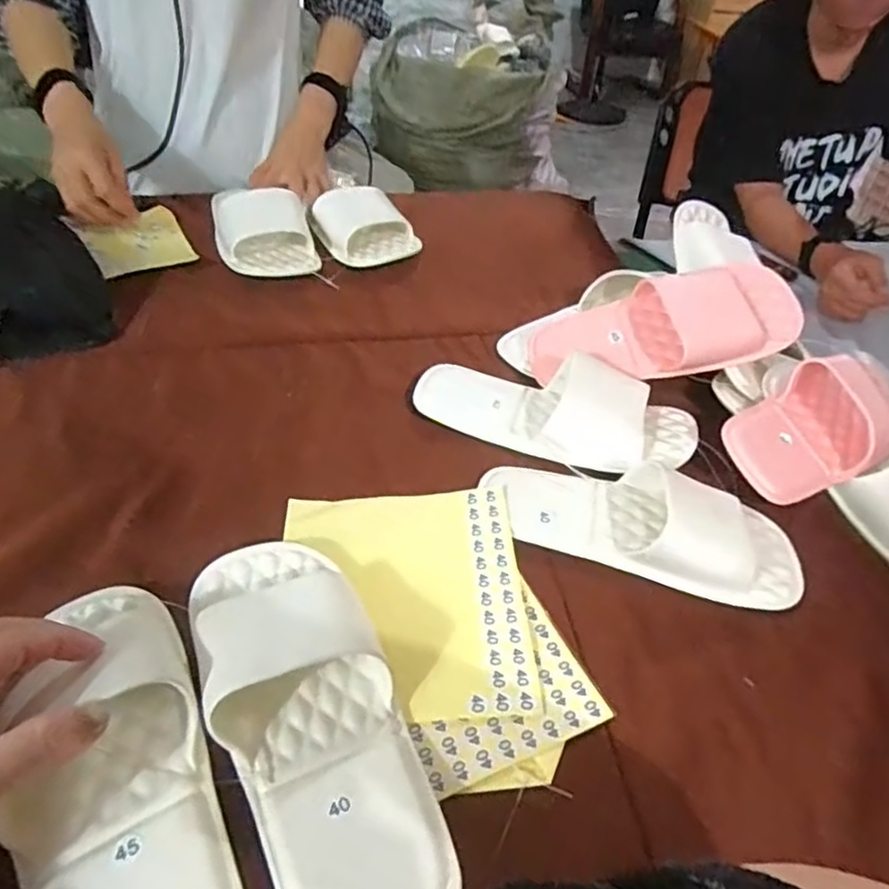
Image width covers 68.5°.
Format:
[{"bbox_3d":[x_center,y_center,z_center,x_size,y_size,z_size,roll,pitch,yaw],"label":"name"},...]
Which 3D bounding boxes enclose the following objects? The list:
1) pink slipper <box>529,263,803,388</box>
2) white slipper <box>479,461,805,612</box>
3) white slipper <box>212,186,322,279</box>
[{"bbox_3d":[0.194,-0.104,0.584,0.235,0.066,0.095,-8,41,11],"label":"pink slipper"},{"bbox_3d":[0.142,0.044,0.461,0.221,0.050,0.094,18,44,14],"label":"white slipper"},{"bbox_3d":[-0.207,-0.248,0.750,0.105,0.043,0.134,-13,45,-19],"label":"white slipper"}]

